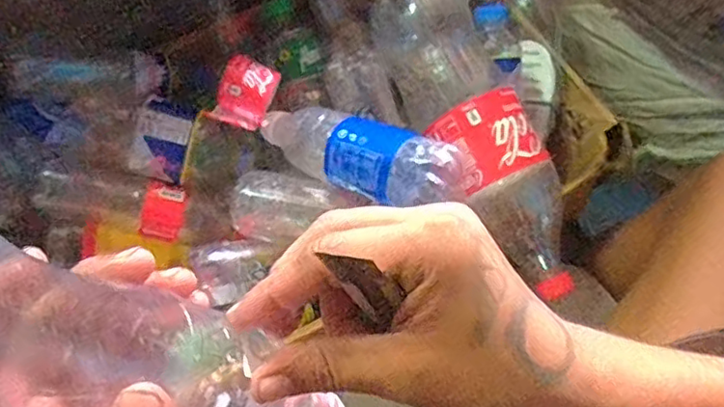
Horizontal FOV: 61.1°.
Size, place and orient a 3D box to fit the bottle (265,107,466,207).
[{"bbox_3d":[-0.004,-0.042,0.536,0.201,0.065,0.065,19,68,33],"label":"bottle"}]

